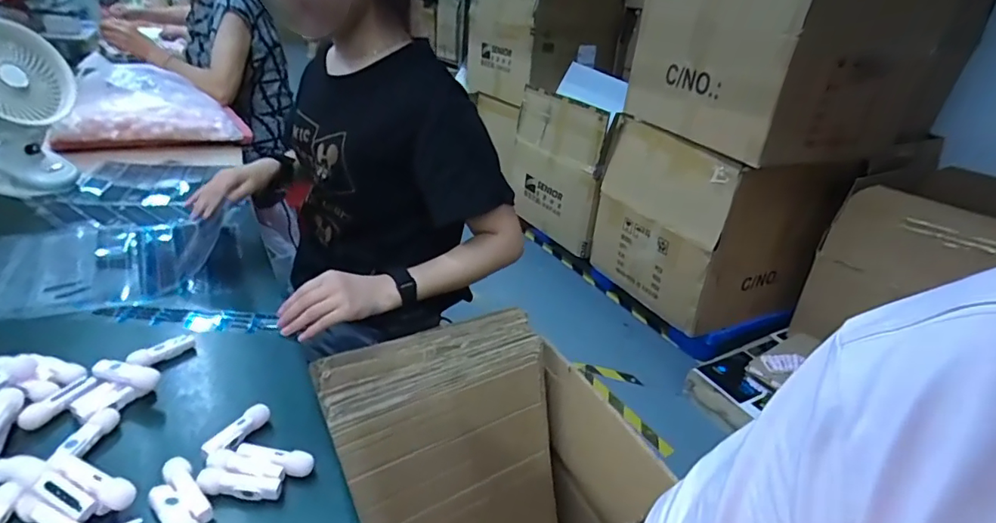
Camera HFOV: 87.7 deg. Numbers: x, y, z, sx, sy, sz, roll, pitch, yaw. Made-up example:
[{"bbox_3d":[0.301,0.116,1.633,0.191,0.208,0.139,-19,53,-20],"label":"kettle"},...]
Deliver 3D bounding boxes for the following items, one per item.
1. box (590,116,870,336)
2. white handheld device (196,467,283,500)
[{"bbox_3d":[0.724,-0.133,1.789,0.507,0.573,0.597,-6,29,-21],"label":"box"},{"bbox_3d":[-0.210,0.182,0.421,0.062,0.015,0.018,5,27,-1],"label":"white handheld device"}]

